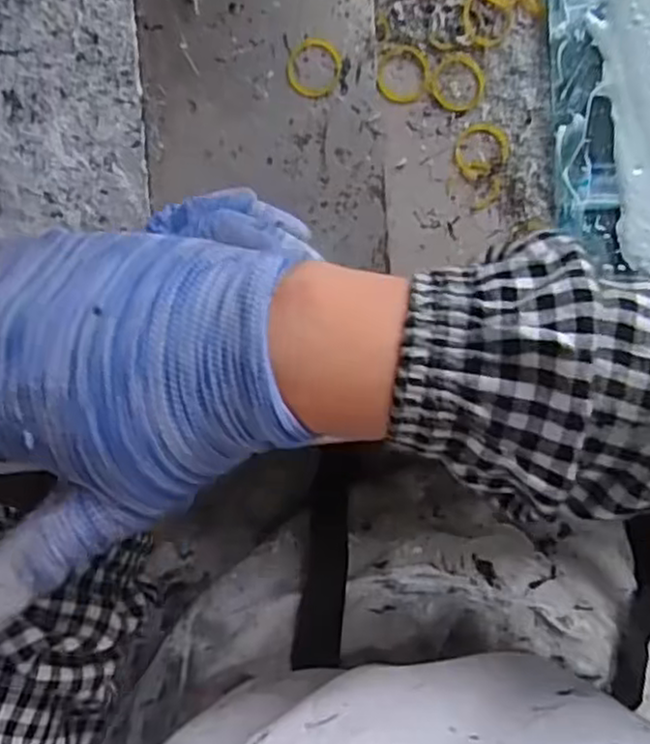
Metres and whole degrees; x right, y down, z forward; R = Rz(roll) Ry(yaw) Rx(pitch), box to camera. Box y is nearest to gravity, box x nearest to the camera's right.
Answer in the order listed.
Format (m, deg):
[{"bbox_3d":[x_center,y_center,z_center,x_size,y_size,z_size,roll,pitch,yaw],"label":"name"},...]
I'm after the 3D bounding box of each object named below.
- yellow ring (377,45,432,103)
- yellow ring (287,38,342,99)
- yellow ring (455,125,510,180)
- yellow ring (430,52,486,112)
[{"bbox_3d":[0.043,-0.161,0.392,0.030,0.004,0.031,0,92,-5],"label":"yellow ring"},{"bbox_3d":[-0.005,-0.159,0.379,0.028,0.004,0.031,7,91,-5],"label":"yellow ring"},{"bbox_3d":[0.085,-0.121,0.393,0.031,0.004,0.027,-28,94,-4],"label":"yellow ring"},{"bbox_3d":[0.072,-0.156,0.392,0.030,0.004,0.031,0,92,-5],"label":"yellow ring"}]

